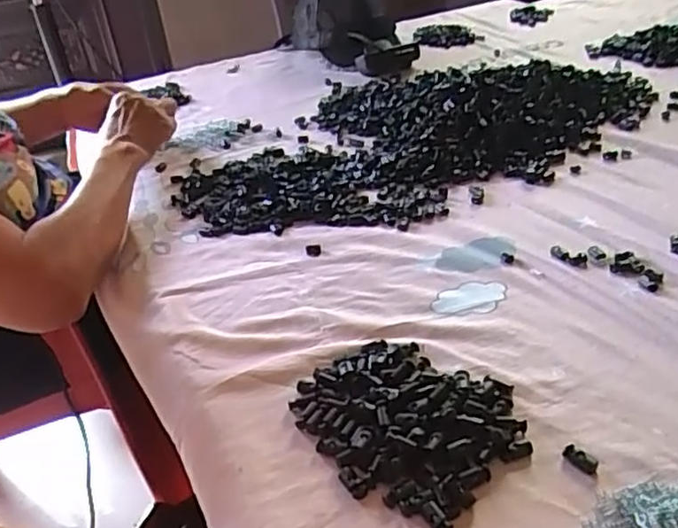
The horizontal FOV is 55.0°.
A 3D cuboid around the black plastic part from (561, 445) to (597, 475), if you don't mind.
[{"bbox_3d":[0.149,0.120,0.403,0.021,0.006,0.010,25,45,38],"label":"black plastic part"}]

